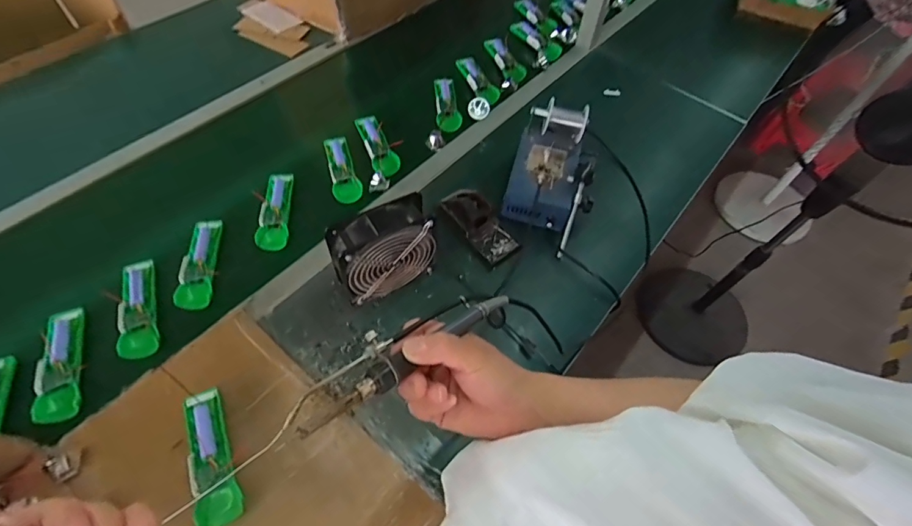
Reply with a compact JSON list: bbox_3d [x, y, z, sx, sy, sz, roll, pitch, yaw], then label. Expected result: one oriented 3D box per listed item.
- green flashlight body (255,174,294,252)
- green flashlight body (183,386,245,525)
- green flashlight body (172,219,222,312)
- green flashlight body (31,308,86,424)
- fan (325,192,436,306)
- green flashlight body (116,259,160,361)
[{"bbox_3d":[-0.317,-0.093,0.794,0.050,0.027,0.159,0,56,-4],"label":"green flashlight body"},{"bbox_3d":[-0.314,0.245,0.572,0.051,0.027,0.168,-22,60,-18],"label":"green flashlight body"},{"bbox_3d":[-0.417,0.001,0.731,0.050,0.032,0.153,-2,56,-5],"label":"green flashlight body"},{"bbox_3d":[-0.557,0.138,0.628,0.049,0.024,0.165,-16,59,-14],"label":"green flashlight body"},{"bbox_3d":[-0.111,-0.011,0.699,0.153,0.165,0.057,-24,61,-19],"label":"fan"},{"bbox_3d":[-0.480,0.067,0.681,0.047,0.026,0.165,-14,58,-13],"label":"green flashlight body"}]

